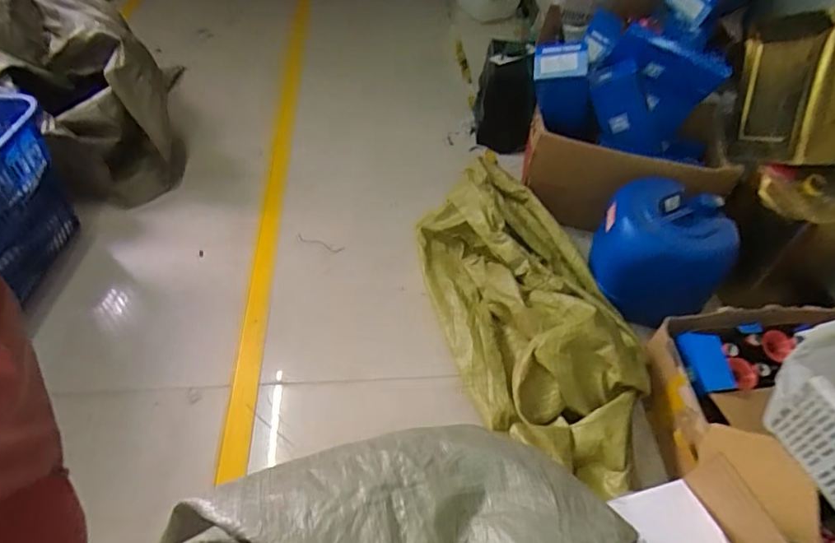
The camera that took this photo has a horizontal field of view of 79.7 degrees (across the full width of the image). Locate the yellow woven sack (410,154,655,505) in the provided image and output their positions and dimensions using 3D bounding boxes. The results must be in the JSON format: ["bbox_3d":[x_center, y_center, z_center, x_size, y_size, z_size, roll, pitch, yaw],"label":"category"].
[{"bbox_3d":[0.267,0.056,1.264,0.409,0.179,0.903,-12,51,-14],"label":"yellow woven sack"}]

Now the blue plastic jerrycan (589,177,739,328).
[{"bbox_3d":[0.612,-0.048,1.296,0.295,0.270,0.240,11,49,6],"label":"blue plastic jerrycan"}]

